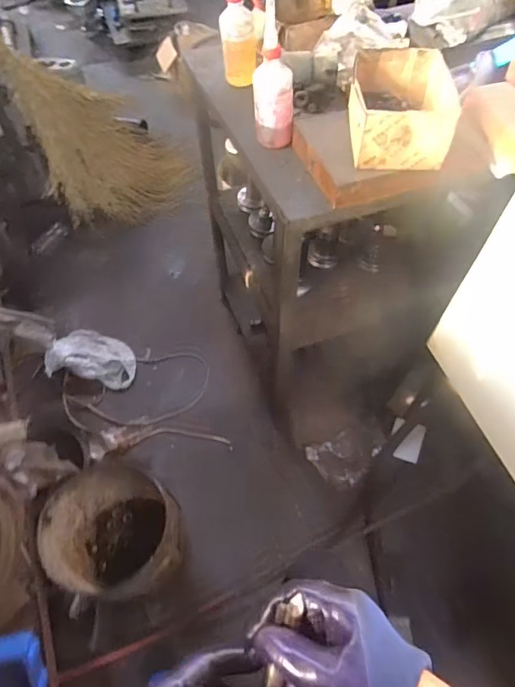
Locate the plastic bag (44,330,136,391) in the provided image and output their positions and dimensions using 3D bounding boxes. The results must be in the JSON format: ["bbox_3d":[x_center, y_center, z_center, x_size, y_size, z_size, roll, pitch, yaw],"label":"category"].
[{"bbox_3d":[-0.596,0.036,1.640,0.301,0.106,0.224,7,58,4],"label":"plastic bag"}]

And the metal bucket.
[{"bbox_3d":[-0.366,0.503,1.183,0.322,0.297,0.290,28,62,16],"label":"metal bucket"}]

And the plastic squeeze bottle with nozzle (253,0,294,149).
[{"bbox_3d":[0.030,-0.454,0.772,0.070,0.201,0.076,1,58,0],"label":"plastic squeeze bottle with nozzle"}]

